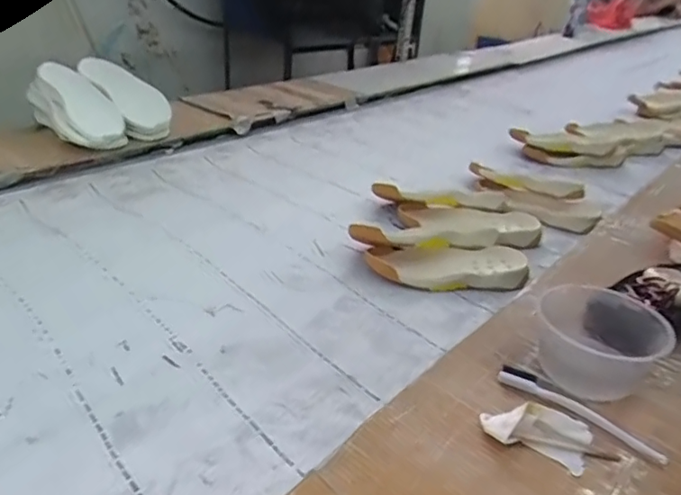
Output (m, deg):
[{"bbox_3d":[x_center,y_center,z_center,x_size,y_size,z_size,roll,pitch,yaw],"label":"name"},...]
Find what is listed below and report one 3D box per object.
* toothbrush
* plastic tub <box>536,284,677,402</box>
[{"bbox_3d":[0.249,0.168,0.579,0.171,0.013,0.026,25,35,30],"label":"toothbrush"},{"bbox_3d":[0.294,0.107,0.632,0.133,0.075,0.127,4,30,-2],"label":"plastic tub"}]

